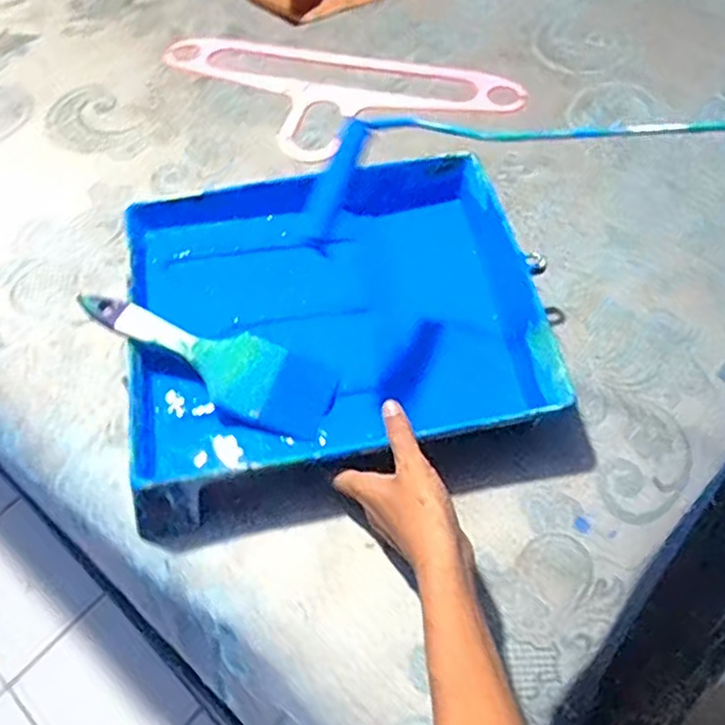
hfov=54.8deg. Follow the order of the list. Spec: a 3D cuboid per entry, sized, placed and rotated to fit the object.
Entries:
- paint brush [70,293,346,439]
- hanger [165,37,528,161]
[{"bbox_3d":[-0.123,-0.006,0.569,0.207,0.013,0.069,26,63,-2],"label":"paint brush"},{"bbox_3d":[-0.039,-0.299,0.810,0.430,0.017,0.186,10,61,8],"label":"hanger"}]

